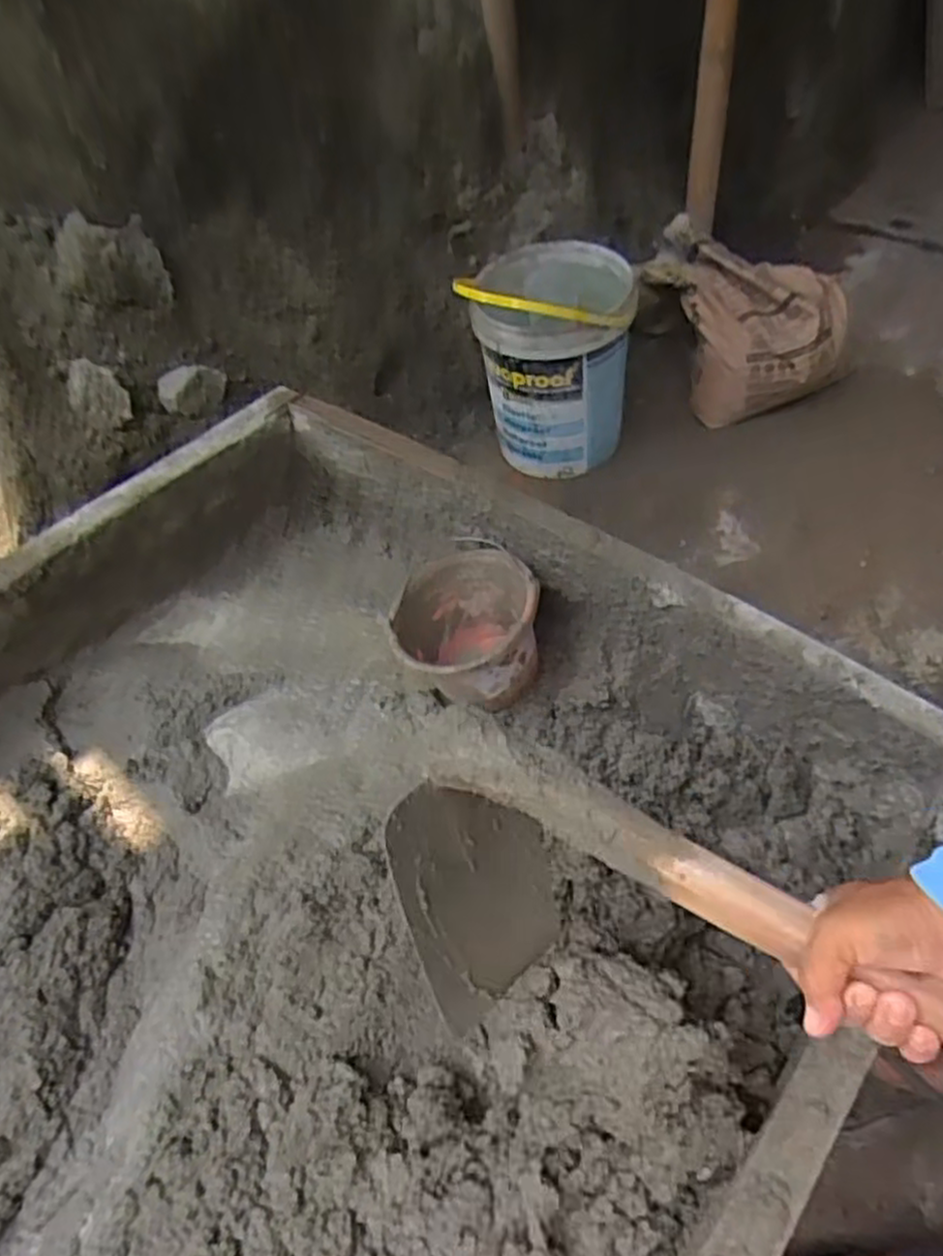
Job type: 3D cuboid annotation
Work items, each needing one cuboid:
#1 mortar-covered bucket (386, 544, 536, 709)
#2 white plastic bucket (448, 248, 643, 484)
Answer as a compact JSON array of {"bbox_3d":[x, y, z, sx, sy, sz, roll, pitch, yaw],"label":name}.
[{"bbox_3d":[-0.013,0.000,1.198,0.218,0.163,0.247,-7,48,-1],"label":"mortar-covered bucket"},{"bbox_3d":[0.155,-0.518,1.549,0.295,0.413,0.280,-2,48,3],"label":"white plastic bucket"}]

